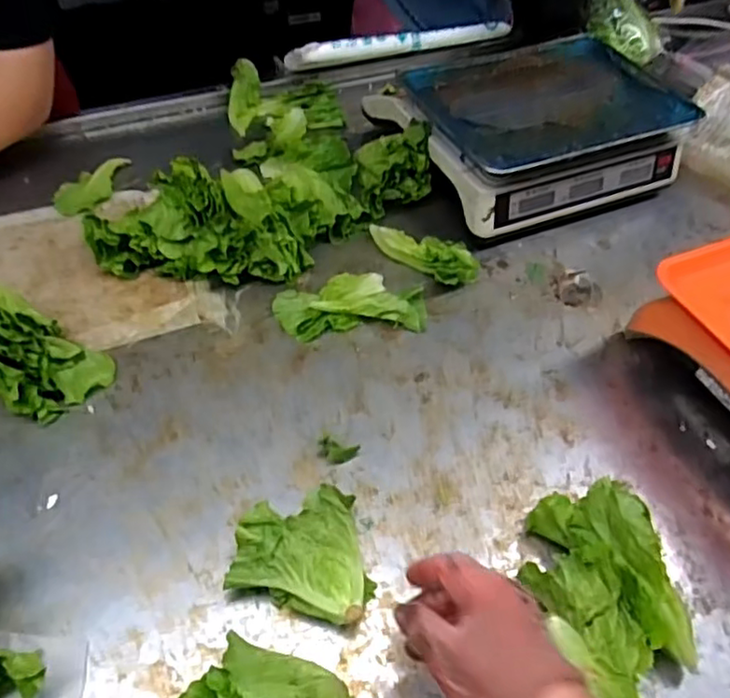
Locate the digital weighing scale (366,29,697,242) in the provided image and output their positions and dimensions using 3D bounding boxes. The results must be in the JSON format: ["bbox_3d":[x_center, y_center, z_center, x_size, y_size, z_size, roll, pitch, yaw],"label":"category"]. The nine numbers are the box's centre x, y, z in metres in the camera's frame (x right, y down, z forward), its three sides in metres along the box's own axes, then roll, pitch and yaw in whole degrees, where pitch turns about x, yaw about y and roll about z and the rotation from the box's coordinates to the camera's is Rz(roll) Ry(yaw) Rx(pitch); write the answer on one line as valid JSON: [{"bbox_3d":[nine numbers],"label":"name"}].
[{"bbox_3d":[0.227,-0.292,0.867,0.324,0.109,0.324,-18,54,-19],"label":"digital weighing scale"}]

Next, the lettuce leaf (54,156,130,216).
[{"bbox_3d":[-0.340,-0.202,0.793,0.057,0.024,0.098,18,51,10],"label":"lettuce leaf"}]

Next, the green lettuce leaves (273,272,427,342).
[{"bbox_3d":[-0.016,-0.055,0.690,0.156,0.029,0.083,-4,50,-8],"label":"green lettuce leaves"}]

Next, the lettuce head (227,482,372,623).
[{"bbox_3d":[-0.042,0.156,0.506,0.106,0.048,0.091,16,51,8],"label":"lettuce head"}]

